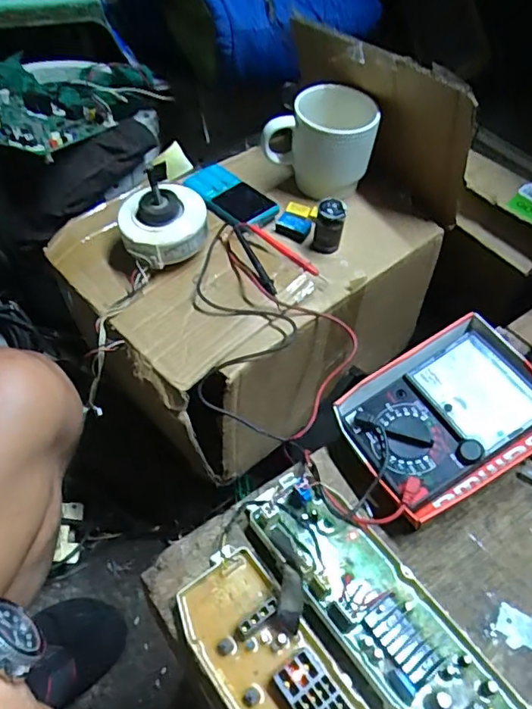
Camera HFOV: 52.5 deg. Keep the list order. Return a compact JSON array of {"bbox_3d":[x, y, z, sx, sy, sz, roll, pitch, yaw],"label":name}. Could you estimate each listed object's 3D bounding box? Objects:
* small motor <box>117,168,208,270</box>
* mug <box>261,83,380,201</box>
[{"bbox_3d":[-0.103,-0.139,0.546,0.090,0.089,0.069,-9,52,-13],"label":"small motor"},{"bbox_3d":[0.063,-0.238,0.616,0.116,0.100,0.077,17,51,8],"label":"mug"}]

